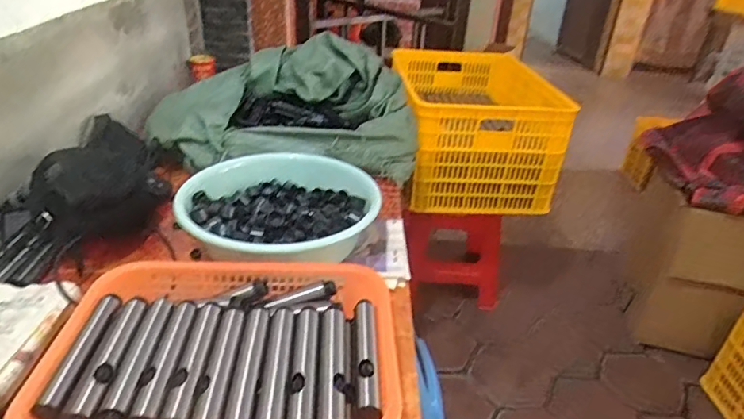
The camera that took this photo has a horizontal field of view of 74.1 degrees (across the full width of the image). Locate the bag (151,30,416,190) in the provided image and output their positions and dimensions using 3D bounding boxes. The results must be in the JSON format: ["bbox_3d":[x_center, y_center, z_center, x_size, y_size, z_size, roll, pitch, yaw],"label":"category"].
[{"bbox_3d":[-0.181,-0.226,1.096,0.572,0.199,0.311,2,31,-3],"label":"bag"}]

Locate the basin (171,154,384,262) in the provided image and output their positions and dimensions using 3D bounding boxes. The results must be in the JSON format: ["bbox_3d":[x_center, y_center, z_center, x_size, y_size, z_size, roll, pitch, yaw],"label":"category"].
[{"bbox_3d":[-0.140,0.004,0.773,0.268,0.085,0.289,3,30,-2],"label":"basin"}]

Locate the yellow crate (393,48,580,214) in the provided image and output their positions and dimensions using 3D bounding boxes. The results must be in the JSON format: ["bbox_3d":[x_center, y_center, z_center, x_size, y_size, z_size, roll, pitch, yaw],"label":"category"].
[{"bbox_3d":[0.272,-0.235,1.422,0.391,0.335,0.486,2,31,-3],"label":"yellow crate"}]

